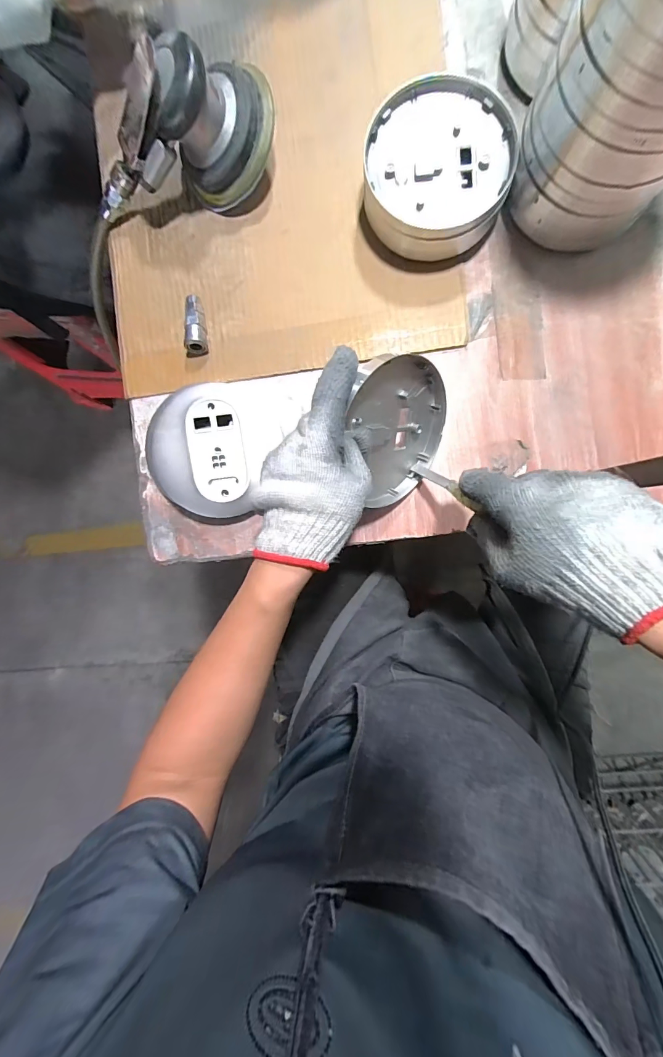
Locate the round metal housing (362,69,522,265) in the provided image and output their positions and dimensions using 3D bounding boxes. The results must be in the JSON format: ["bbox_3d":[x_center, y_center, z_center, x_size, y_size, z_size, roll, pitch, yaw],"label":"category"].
[{"bbox_3d":[0.103,-0.350,0.378,0.135,0.048,0.129,0,92,5],"label":"round metal housing"}]

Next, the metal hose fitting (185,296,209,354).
[{"bbox_3d":[-0.147,-0.222,0.415,0.019,0.021,0.060,-1,92,5],"label":"metal hose fitting"}]

